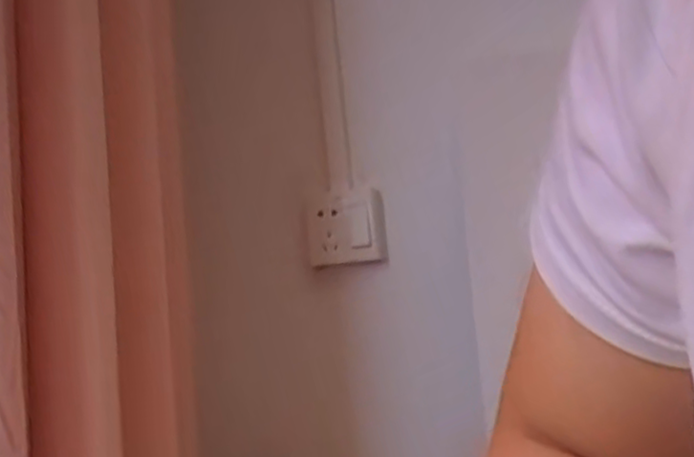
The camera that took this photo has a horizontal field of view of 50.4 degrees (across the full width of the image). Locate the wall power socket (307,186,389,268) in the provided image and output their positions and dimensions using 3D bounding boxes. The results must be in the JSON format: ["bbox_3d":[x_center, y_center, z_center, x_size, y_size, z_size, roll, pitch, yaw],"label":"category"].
[{"bbox_3d":[-0.001,0.001,0.901,0.096,0.085,0.036,1,-5,-1],"label":"wall power socket"}]

